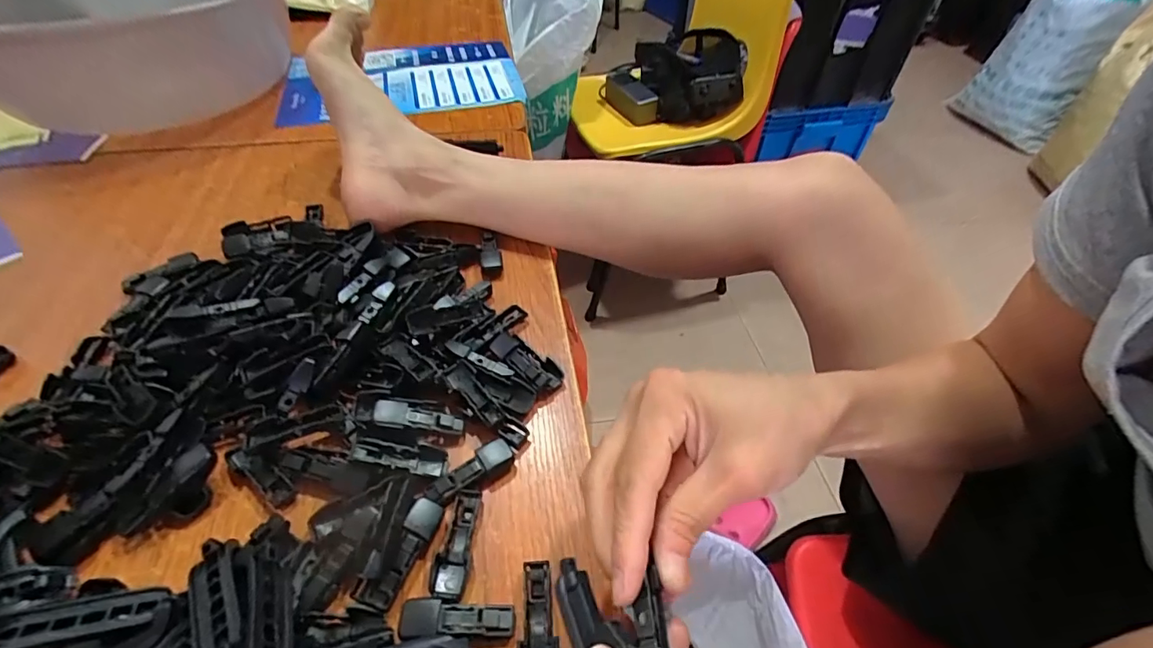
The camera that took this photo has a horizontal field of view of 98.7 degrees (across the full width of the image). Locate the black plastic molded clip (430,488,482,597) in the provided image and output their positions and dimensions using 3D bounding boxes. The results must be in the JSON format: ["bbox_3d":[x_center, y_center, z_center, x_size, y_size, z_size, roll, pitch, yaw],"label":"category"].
[{"bbox_3d":[-0.061,0.110,0.253,0.016,0.008,0.053,3,49,2],"label":"black plastic molded clip"}]

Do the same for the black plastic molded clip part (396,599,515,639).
[{"bbox_3d":[-0.054,0.136,0.228,0.050,0.011,0.015,0,49,0],"label":"black plastic molded clip part"}]

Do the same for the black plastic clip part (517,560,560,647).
[{"bbox_3d":[-0.018,0.138,0.229,0.018,0.008,0.051,-5,49,-5],"label":"black plastic clip part"}]

